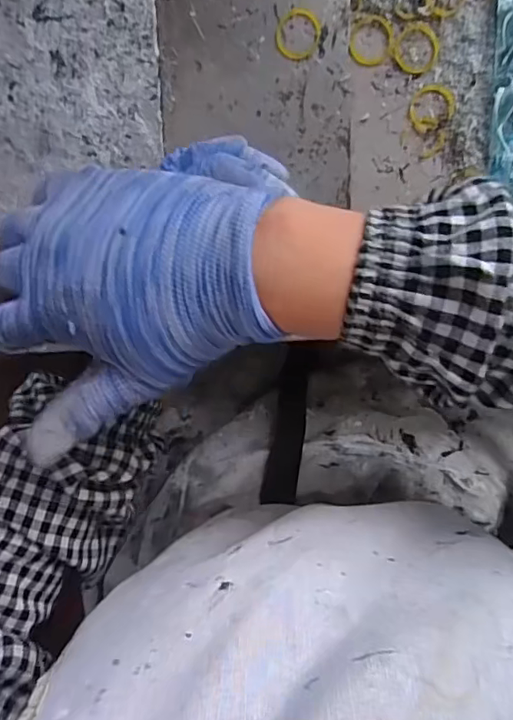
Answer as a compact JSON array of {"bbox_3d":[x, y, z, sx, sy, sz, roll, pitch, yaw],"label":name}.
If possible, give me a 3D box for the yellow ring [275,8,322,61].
[{"bbox_3d":[0.027,-0.207,0.353,0.028,0.004,0.031,9,99,-3],"label":"yellow ring"}]

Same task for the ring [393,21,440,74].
[{"bbox_3d":[0.105,-0.203,0.362,0.030,0.004,0.031,0,100,-1],"label":"ring"}]

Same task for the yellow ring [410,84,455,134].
[{"bbox_3d":[0.116,-0.167,0.367,0.031,0.004,0.027,-26,99,3],"label":"yellow ring"}]

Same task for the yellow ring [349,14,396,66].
[{"bbox_3d":[0.076,-0.209,0.363,0.030,0.004,0.031,0,100,-1],"label":"yellow ring"}]

